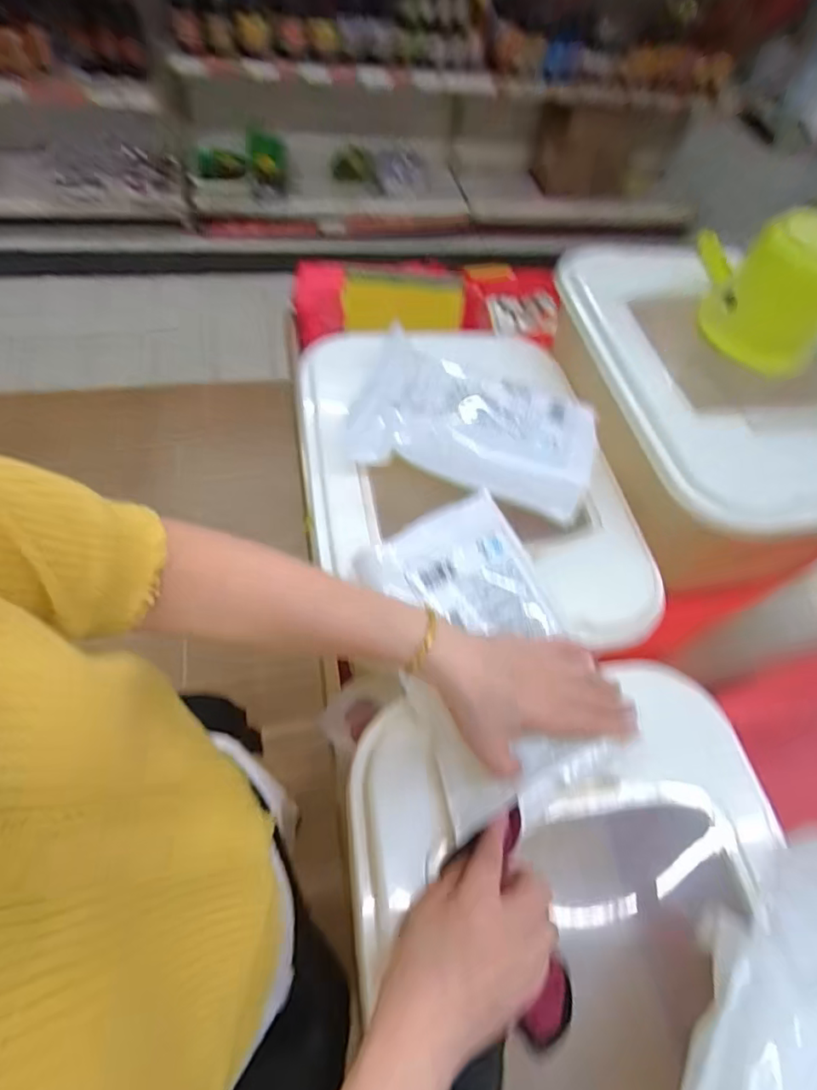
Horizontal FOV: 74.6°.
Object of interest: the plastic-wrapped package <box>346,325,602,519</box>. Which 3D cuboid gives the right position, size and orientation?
[{"bbox_3d":[0.070,-0.129,0.561,0.247,0.049,0.162,19,61,6],"label":"plastic-wrapped package"}]

